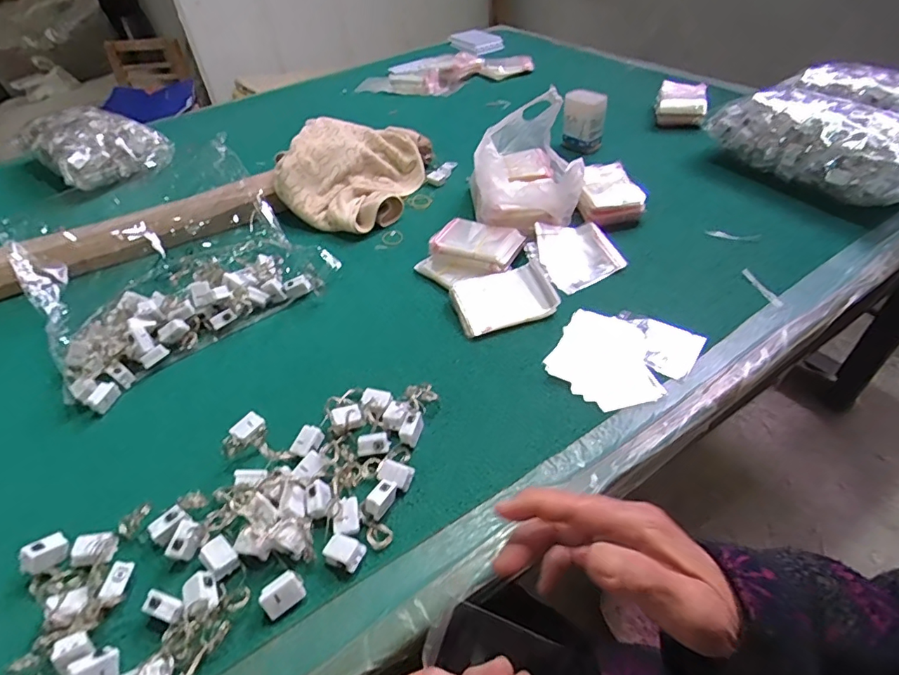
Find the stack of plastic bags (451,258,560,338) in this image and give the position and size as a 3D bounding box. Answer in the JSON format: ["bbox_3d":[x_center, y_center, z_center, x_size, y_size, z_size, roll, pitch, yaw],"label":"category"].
[{"bbox_3d":[0.064,-0.044,0.561,0.113,0.025,0.076,-12,45,-8],"label":"stack of plastic bags"}]

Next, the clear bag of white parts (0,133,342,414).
[{"bbox_3d":[-0.361,-0.109,0.629,0.311,0.074,0.353,-33,51,-26],"label":"clear bag of white parts"}]

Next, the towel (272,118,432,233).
[{"bbox_3d":[-0.147,-0.261,0.761,0.191,0.080,0.242,11,47,15],"label":"towel"}]

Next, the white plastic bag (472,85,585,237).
[{"bbox_3d":[0.107,-0.239,0.673,0.136,0.146,0.190,4,45,8],"label":"white plastic bag"}]

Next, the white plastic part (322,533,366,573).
[{"bbox_3d":[-0.079,0.161,0.372,0.028,0.014,0.021,17,49,20],"label":"white plastic part"}]

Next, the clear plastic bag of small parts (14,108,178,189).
[{"bbox_3d":[-0.644,-0.355,0.896,0.238,0.080,0.177,29,54,29],"label":"clear plastic bag of small parts"}]

